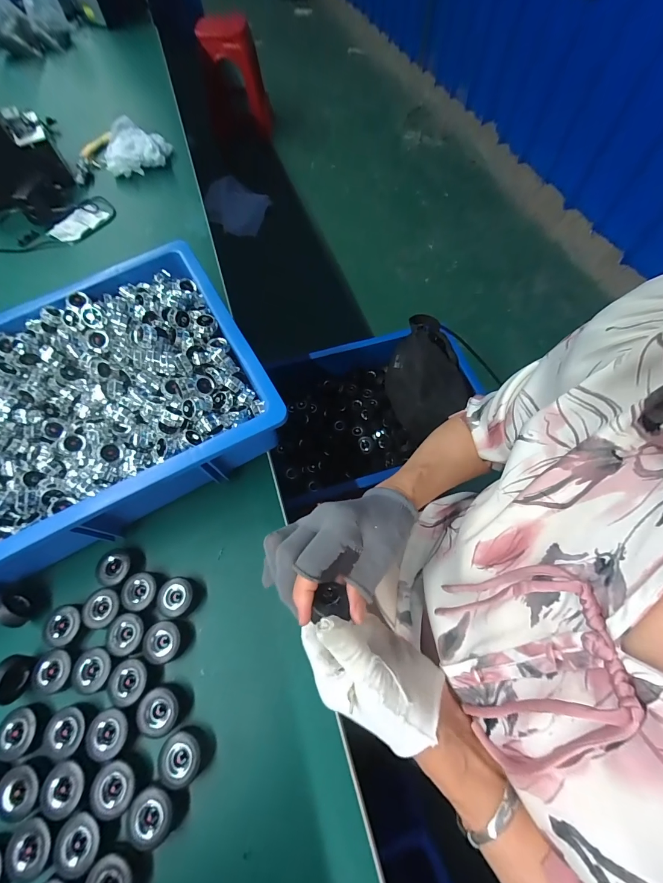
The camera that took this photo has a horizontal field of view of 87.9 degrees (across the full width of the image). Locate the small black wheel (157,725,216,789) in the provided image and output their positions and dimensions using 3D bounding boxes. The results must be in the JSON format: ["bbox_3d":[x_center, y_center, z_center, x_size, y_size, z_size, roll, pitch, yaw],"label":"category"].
[{"bbox_3d":[-0.127,0.272,0.298,0.041,0.020,0.036,-38,69,-15],"label":"small black wheel"}]

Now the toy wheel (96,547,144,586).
[{"bbox_3d":[-0.226,0.133,0.367,0.035,0.020,0.039,7,65,5],"label":"toy wheel"}]

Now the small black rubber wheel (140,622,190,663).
[{"bbox_3d":[-0.162,0.196,0.336,0.035,0.018,0.034,-1,64,1],"label":"small black rubber wheel"}]

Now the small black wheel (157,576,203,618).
[{"bbox_3d":[-0.157,0.160,0.355,0.037,0.020,0.036,-1,64,1],"label":"small black wheel"}]

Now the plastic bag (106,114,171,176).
[{"bbox_3d":[-0.405,-0.607,0.715,0.137,0.062,0.100,-24,66,-10],"label":"plastic bag"}]

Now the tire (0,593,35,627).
[{"bbox_3d":[-0.319,0.168,0.345,0.014,0.037,0.037,-42,70,-17],"label":"tire"}]

